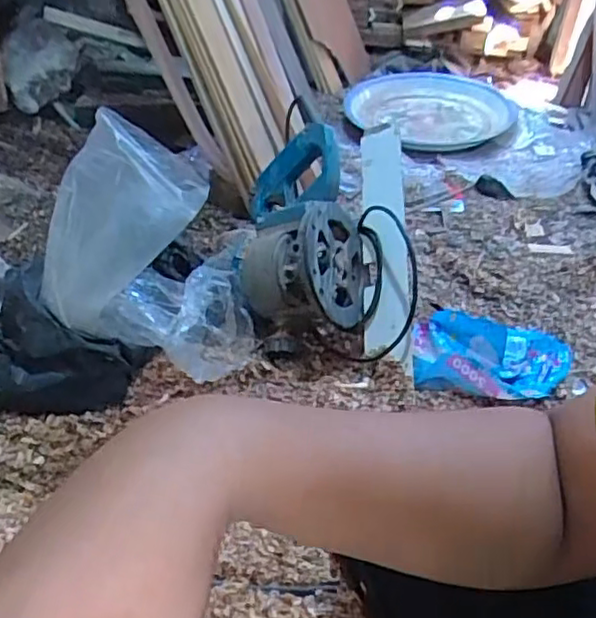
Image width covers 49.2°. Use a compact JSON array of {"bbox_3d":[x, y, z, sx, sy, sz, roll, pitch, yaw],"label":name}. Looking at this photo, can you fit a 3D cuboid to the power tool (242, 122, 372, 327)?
[{"bbox_3d":[0.017,-0.105,0.824,0.159,0.150,0.235,4,41,-1],"label":"power tool"}]

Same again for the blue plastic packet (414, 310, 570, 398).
[{"bbox_3d":[0.253,0.048,0.819,0.212,0.066,0.148,6,39,1],"label":"blue plastic packet"}]

